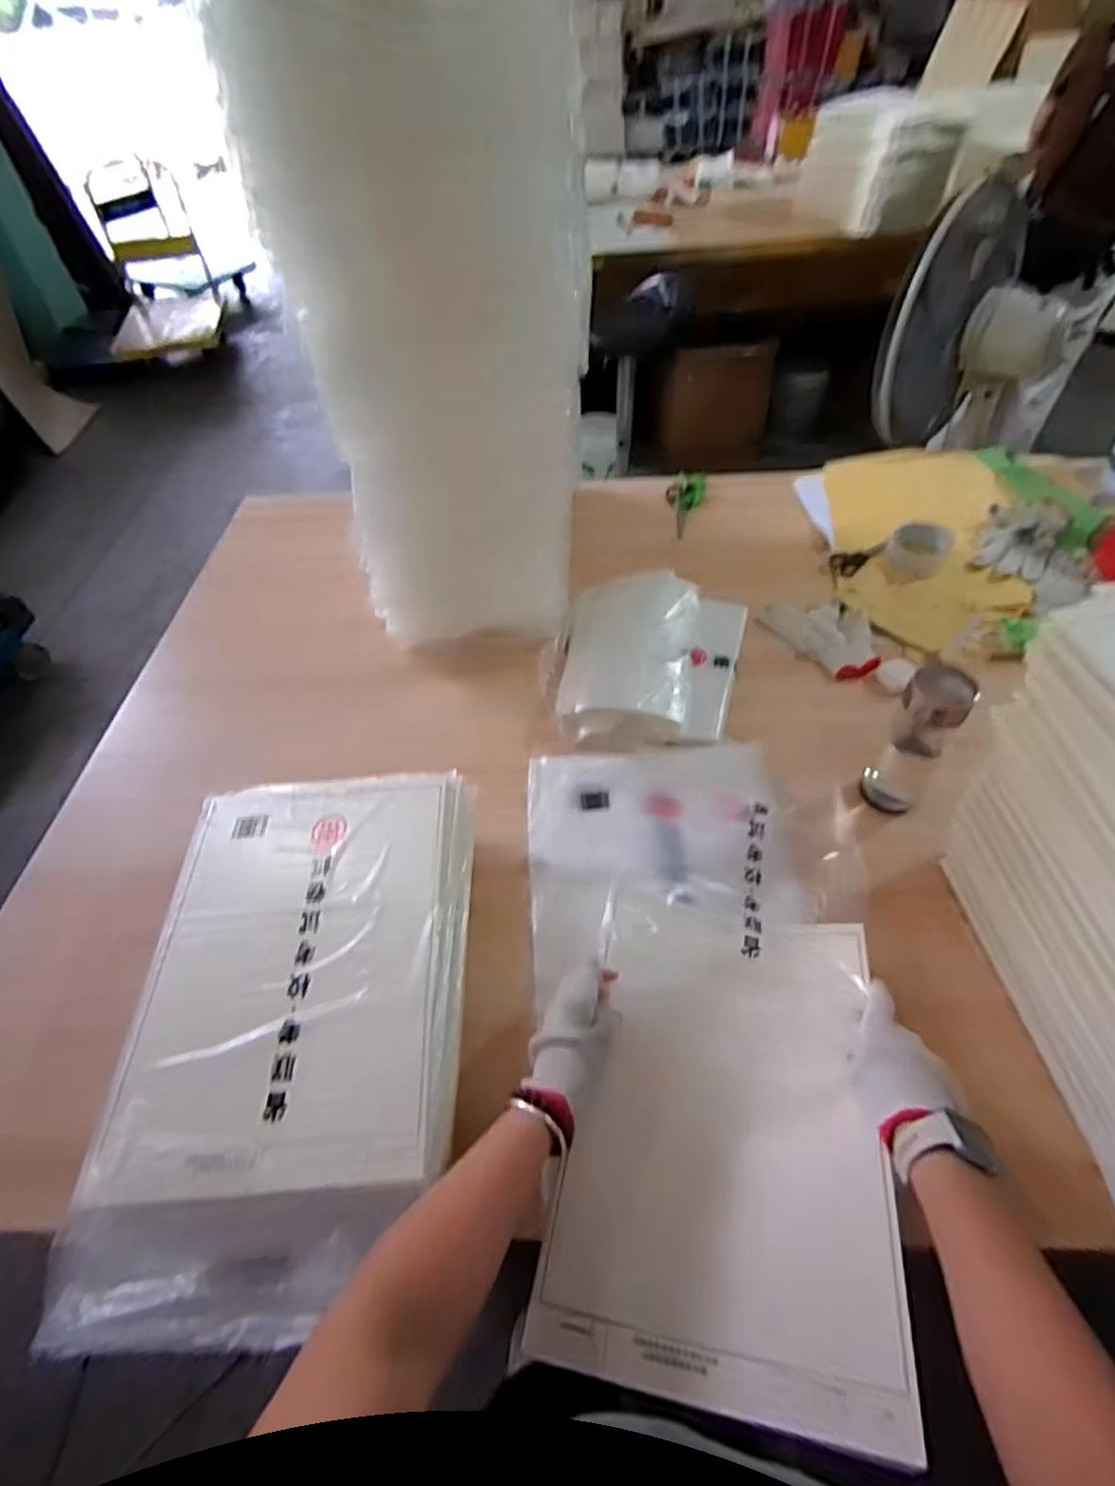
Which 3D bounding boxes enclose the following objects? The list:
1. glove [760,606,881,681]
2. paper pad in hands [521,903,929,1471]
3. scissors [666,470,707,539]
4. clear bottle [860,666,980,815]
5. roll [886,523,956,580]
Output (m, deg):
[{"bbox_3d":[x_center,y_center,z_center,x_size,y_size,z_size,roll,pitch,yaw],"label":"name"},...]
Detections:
[{"bbox_3d":[0.391,-0.163,0.960,0.111,0.020,0.178,-25,54,-17],"label":"glove"},{"bbox_3d":[0.139,0.288,0.561,0.249,0.057,0.371,0,48,18],"label":"paper pad in hands"},{"bbox_3d":[0.237,-0.455,1.251,0.068,0.022,0.186,11,52,12],"label":"scissors"},{"bbox_3d":[0.394,-0.004,0.729,0.063,0.183,0.066,27,57,23],"label":"clear bottle"},{"bbox_3d":[0.556,-0.296,1.025,0.086,0.051,0.083,-2,51,2],"label":"roll"}]

